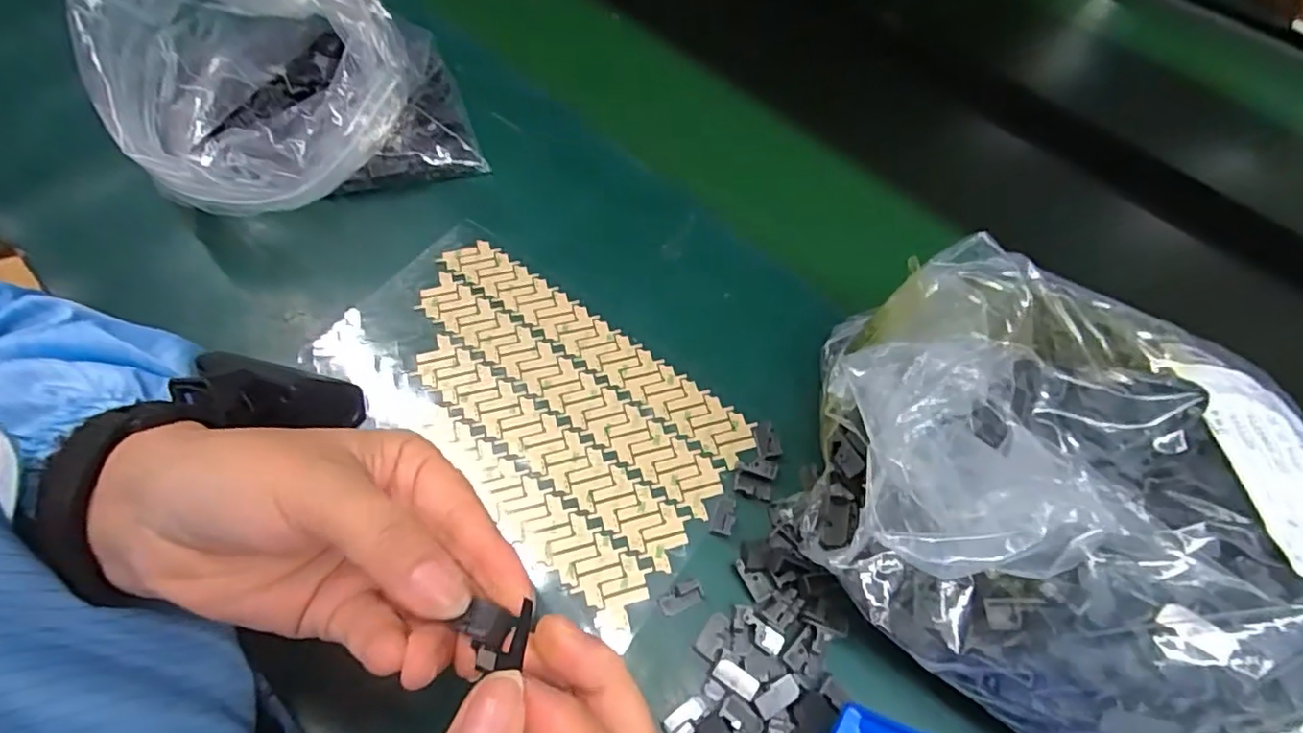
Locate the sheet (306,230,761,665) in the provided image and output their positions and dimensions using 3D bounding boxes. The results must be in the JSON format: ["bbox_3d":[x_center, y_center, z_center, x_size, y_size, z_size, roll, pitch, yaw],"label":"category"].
[{"bbox_3d":[-0.070,0.020,0.340,0.243,0.004,0.137,36,66,15],"label":"sheet"}]

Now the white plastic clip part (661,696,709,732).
[{"bbox_3d":[0.016,0.159,0.265,0.022,0.009,0.011,-31,67,-19],"label":"white plastic clip part"}]

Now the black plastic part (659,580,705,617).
[{"bbox_3d":[0.015,0.114,0.290,0.022,0.008,0.011,-26,65,-17],"label":"black plastic part"}]

